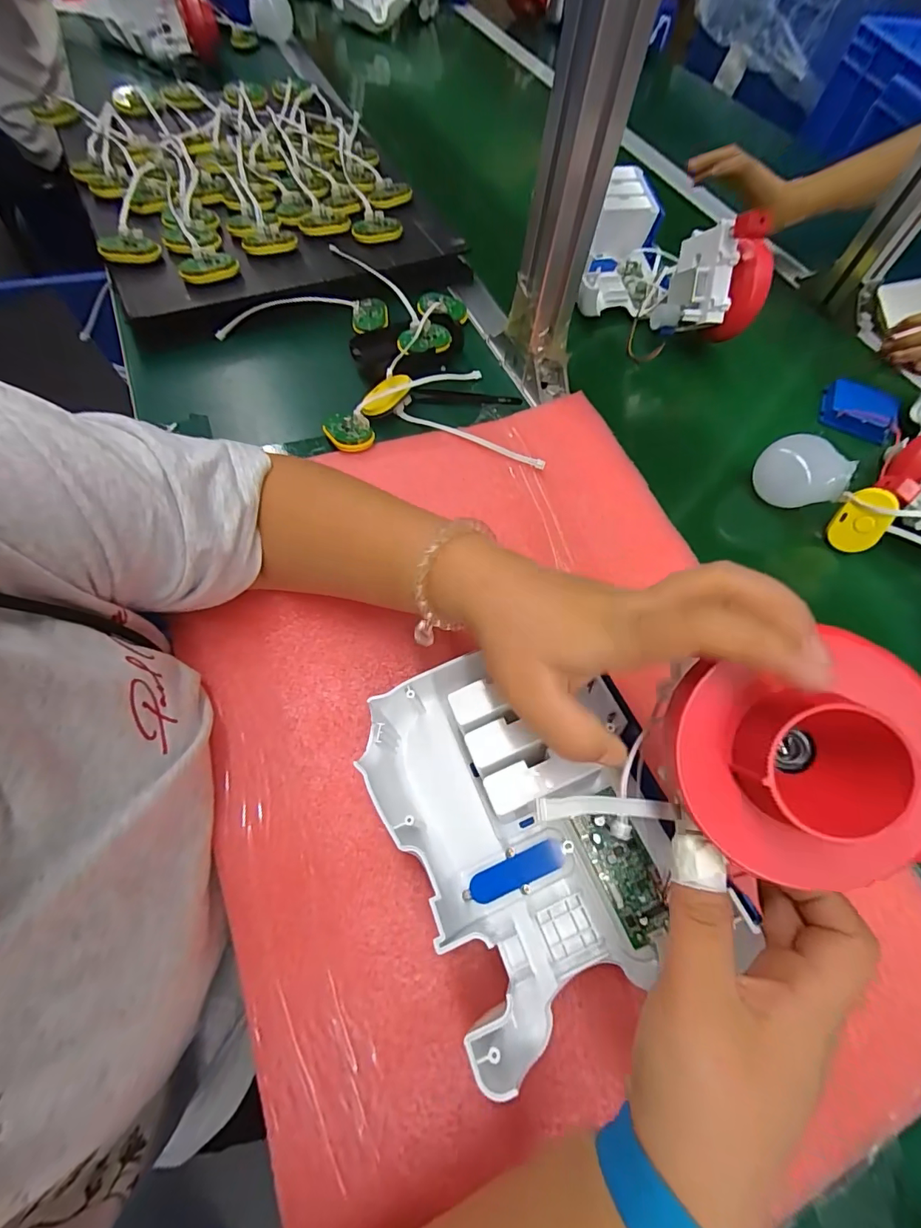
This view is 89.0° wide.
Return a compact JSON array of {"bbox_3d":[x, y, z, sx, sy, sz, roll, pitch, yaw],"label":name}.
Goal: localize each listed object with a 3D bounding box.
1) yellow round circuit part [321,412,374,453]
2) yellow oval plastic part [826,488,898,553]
[{"bbox_3d":[-0.097,-0.160,0.412,0.036,0.017,0.042,-28,68,-16],"label":"yellow round circuit part"},{"bbox_3d":[0.335,-0.078,0.392,0.038,0.053,0.004,23,40,29],"label":"yellow oval plastic part"}]

